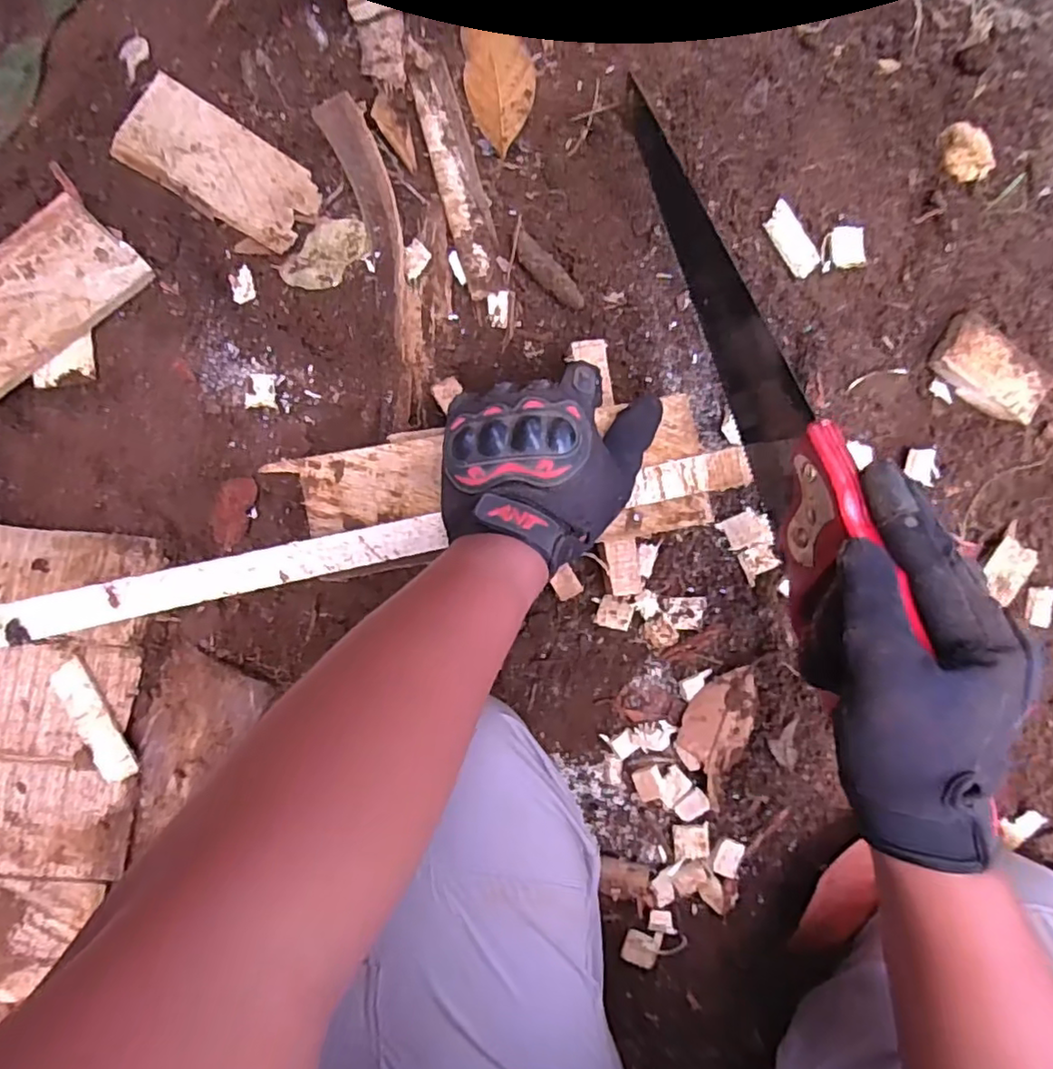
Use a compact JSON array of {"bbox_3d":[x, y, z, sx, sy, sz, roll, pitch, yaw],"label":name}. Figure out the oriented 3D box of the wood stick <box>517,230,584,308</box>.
[{"bbox_3d":[0.017,-0.203,0.491,0.018,0.017,0.068,-45,84,8],"label":"wood stick"}]

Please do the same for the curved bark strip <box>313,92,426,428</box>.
[{"bbox_3d":[-0.109,-0.213,0.493,0.039,0.032,0.253,-17,88,9],"label":"curved bark strip"}]

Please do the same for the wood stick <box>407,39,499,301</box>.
[{"bbox_3d":[-0.057,-0.296,0.505,0.034,0.011,0.213,-16,89,9],"label":"wood stick"}]

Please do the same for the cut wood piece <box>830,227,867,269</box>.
[{"bbox_3d":[0.256,-0.230,0.503,0.025,0.006,0.034,-2,91,9],"label":"cut wood piece"}]

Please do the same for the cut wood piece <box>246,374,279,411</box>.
[{"bbox_3d":[-0.210,-0.114,0.501,0.025,0.006,0.028,4,92,9],"label":"cut wood piece"}]

